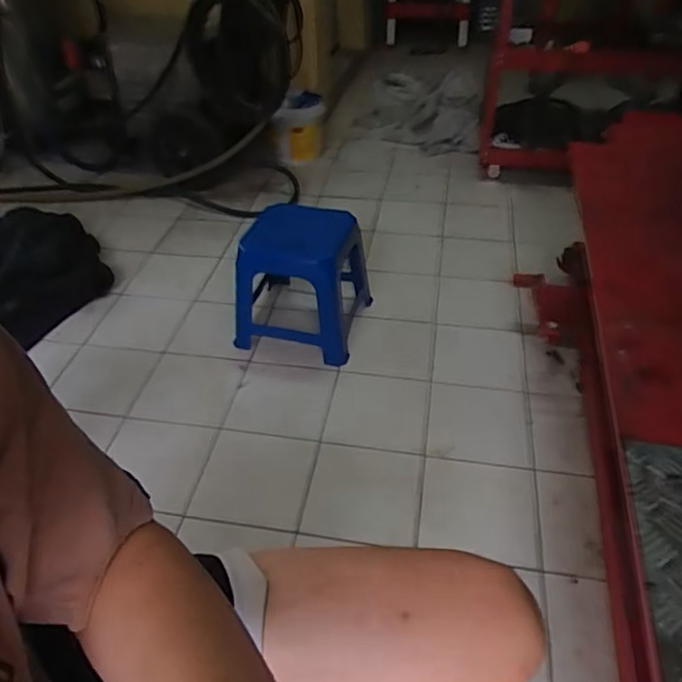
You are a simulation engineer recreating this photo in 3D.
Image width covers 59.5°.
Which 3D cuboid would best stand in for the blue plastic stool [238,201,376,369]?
[{"bbox_3d":[-0.092,-0.133,1.346,0.261,0.257,0.241,10,42,13],"label":"blue plastic stool"}]

